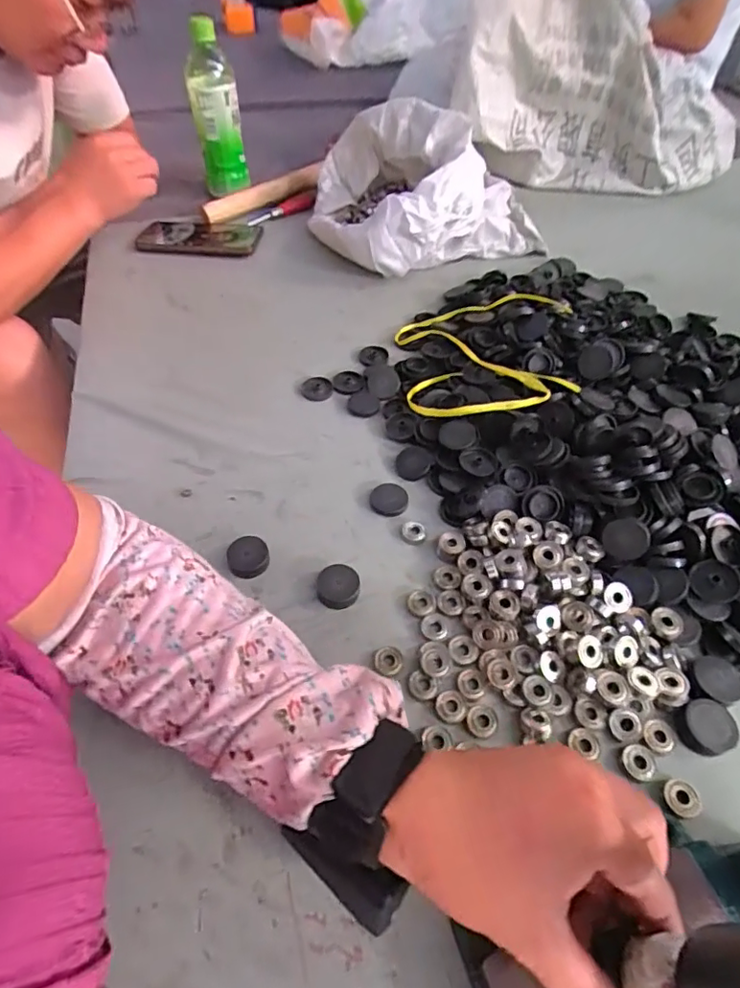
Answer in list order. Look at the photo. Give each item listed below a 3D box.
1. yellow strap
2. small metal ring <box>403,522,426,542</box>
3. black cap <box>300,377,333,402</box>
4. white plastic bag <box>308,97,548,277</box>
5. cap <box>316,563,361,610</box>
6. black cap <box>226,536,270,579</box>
[{"bbox_3d":[0.129,-0.144,0.560,0.187,0.044,0.200,-4,51,-3],"label":"yellow strap"},{"bbox_3d":[0.037,0.031,0.453,0.019,0.004,0.018,0,51,0],"label":"small metal ring"},{"bbox_3d":[-0.056,-0.112,0.567,0.031,0.005,0.033,0,51,0],"label":"black cap"},{"bbox_3d":[0.076,-0.413,0.715,0.298,0.138,0.228,-11,52,-9],"label":"white plastic bag"},{"bbox_3d":[-0.025,0.072,0.418,0.032,0.016,0.033,0,51,0],"label":"cap"},{"bbox_3d":[-0.099,0.052,0.437,0.033,0.015,0.035,0,51,0],"label":"black cap"}]

